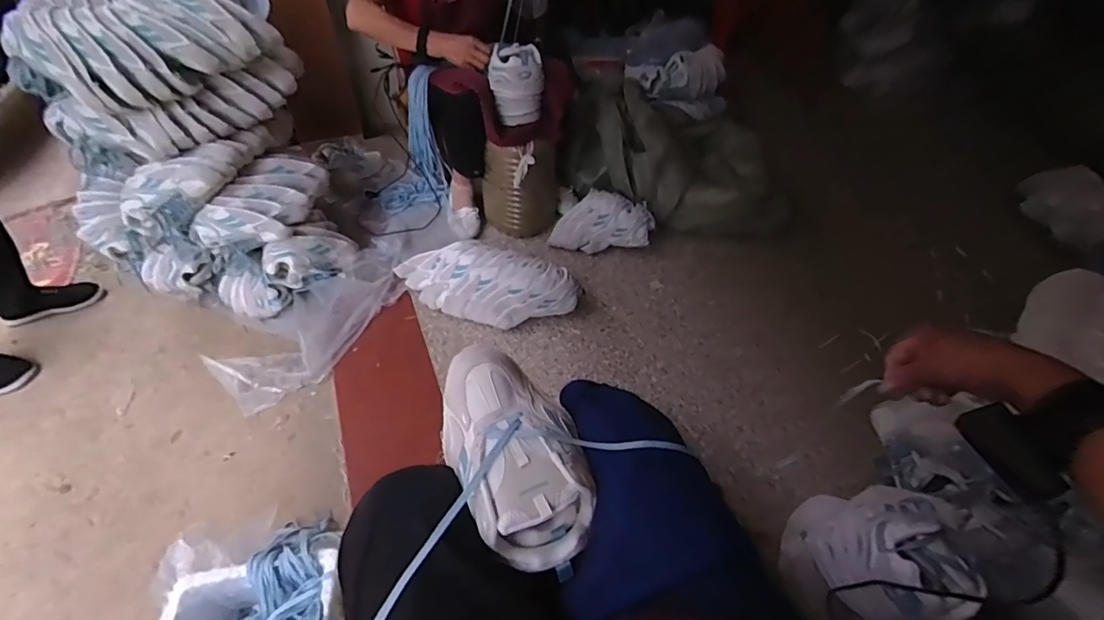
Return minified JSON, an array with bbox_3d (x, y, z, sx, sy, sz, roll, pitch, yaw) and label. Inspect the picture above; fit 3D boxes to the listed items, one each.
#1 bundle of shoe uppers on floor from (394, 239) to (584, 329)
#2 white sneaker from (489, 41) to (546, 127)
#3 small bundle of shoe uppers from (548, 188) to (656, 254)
[{"bbox_3d":[-0.177,-0.072,1.203,0.476,0.182,0.144,14,49,14],"label":"bundle of shoe uppers on floor"},{"bbox_3d":[-0.089,-0.550,1.187,0.138,0.150,0.097,1,48,-5],"label":"white sneaker"},{"bbox_3d":[0.142,-0.247,1.393,0.287,0.152,0.115,5,50,6],"label":"small bundle of shoe uppers"}]

